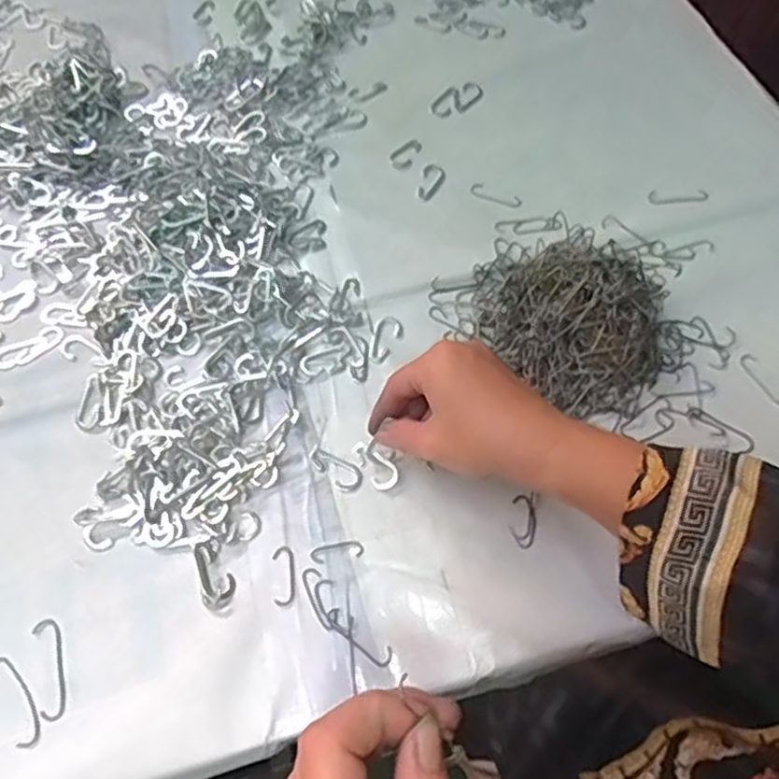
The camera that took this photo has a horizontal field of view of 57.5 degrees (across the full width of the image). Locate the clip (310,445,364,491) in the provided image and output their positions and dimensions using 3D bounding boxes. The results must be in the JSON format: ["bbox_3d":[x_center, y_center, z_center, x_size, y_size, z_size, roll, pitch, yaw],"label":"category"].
[{"bbox_3d":[-0.033,0.047,0.440,0.017,0.004,0.037,-40,67,-19],"label":"clip"}]

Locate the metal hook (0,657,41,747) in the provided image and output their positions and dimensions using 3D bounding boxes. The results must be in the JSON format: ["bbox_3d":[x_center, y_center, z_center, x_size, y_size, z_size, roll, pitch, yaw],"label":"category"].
[{"bbox_3d":[-0.199,0.164,0.378,0.015,0.004,0.052,-32,64,-16],"label":"metal hook"}]

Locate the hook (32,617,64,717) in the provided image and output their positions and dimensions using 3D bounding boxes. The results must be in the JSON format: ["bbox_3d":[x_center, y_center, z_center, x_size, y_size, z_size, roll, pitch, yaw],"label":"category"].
[{"bbox_3d":[-0.185,0.151,0.386,0.014,0.004,0.053,-18,61,-9],"label":"hook"}]

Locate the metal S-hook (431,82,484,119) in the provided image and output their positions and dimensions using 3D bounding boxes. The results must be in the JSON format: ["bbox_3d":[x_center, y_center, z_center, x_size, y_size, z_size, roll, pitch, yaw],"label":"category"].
[{"bbox_3d":[0.059,-0.250,0.612,0.028,0.005,0.051,40,68,21],"label":"metal S-hook"}]

